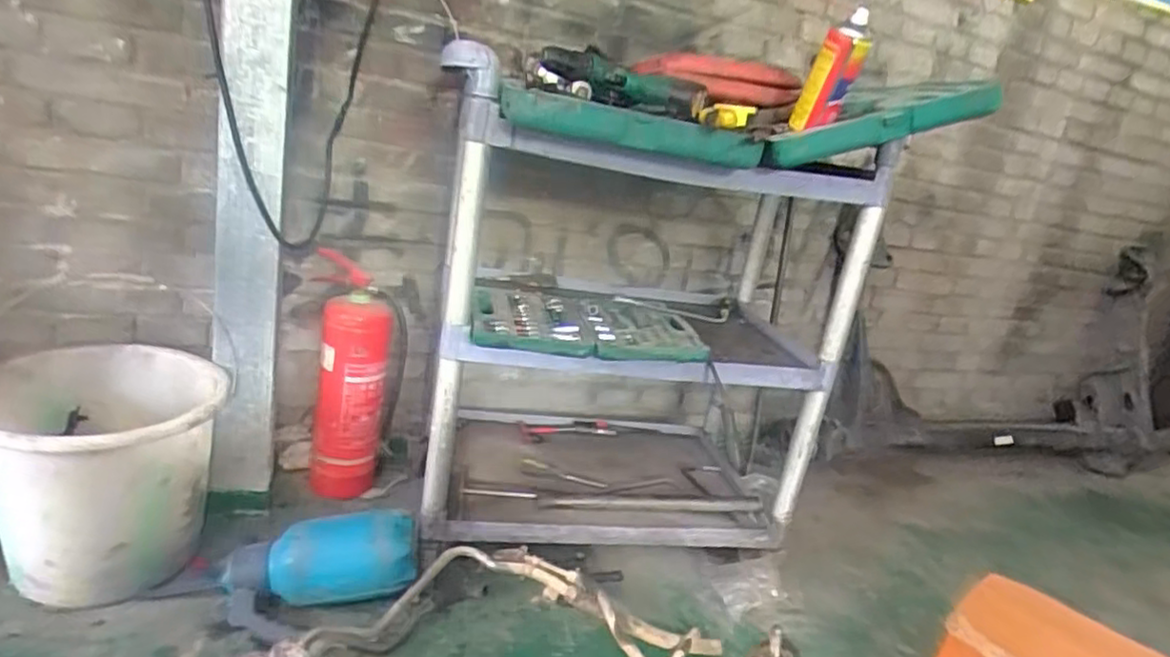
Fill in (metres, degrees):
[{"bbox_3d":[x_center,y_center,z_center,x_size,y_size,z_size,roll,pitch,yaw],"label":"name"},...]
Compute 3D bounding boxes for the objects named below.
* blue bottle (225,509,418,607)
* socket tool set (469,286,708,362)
[{"bbox_3d":[-0.405,0.356,1.046,0.275,0.111,0.089,6,16,-14],"label":"blue bottle"},{"bbox_3d":[-0.001,-0.008,1.130,0.392,0.052,0.247,10,16,0],"label":"socket tool set"}]

